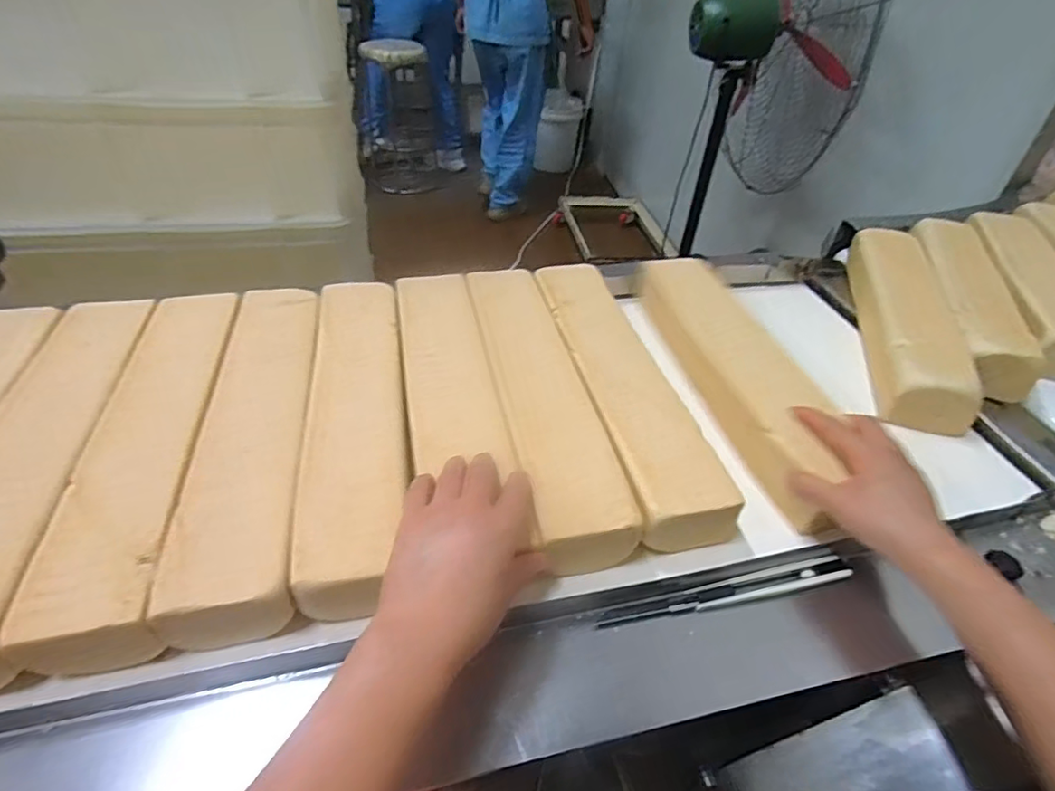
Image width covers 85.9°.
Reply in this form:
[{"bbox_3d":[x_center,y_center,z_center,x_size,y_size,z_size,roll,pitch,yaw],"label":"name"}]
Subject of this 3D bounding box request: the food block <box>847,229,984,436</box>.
[{"bbox_3d":[0.446,-0.094,0.664,0.090,0.059,0.342,15,42,12],"label":"food block"}]

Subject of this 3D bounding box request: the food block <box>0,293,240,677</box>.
[{"bbox_3d":[-0.297,0.037,0.460,0.078,0.053,0.366,-5,42,-11],"label":"food block"}]

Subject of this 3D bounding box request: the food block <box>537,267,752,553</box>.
[{"bbox_3d":[0.079,-0.015,0.543,0.083,0.058,0.343,-9,42,-14],"label":"food block"}]

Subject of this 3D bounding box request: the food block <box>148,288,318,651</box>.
[{"bbox_3d":[-0.221,0.025,0.474,0.079,0.048,0.347,-6,42,-11],"label":"food block"}]

